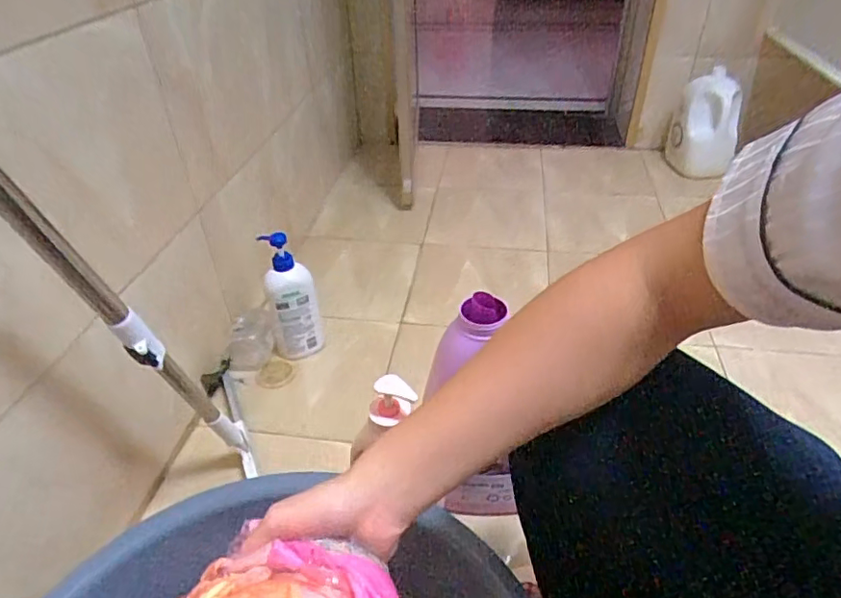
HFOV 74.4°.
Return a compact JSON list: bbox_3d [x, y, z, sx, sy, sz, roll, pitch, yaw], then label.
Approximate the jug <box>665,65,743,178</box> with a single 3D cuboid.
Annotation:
[{"bbox_3d":[0.760,-0.464,1.479,0.160,0.241,0.171,14,38,18],"label":"jug"}]

